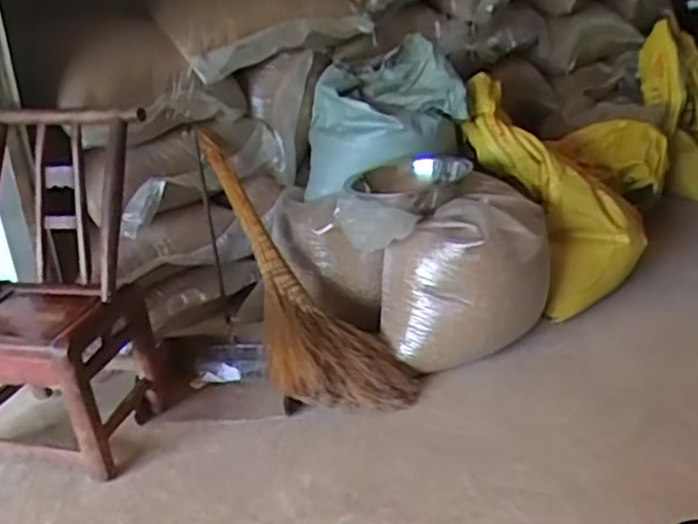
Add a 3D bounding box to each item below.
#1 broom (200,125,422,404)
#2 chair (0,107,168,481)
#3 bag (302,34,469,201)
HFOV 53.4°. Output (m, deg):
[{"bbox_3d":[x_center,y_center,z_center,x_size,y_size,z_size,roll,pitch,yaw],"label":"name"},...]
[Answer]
[{"bbox_3d":[-0.154,0.016,1.533,0.266,0.076,0.769,-21,65,-33],"label":"broom"},{"bbox_3d":[-0.585,0.056,1.336,0.383,0.638,0.330,1,23,16],"label":"chair"},{"bbox_3d":[0.075,-0.335,1.666,0.396,0.343,0.237,-2,22,10],"label":"bag"}]

